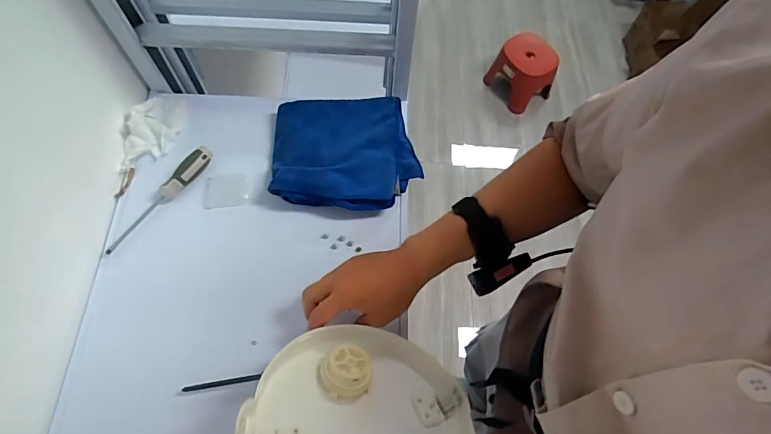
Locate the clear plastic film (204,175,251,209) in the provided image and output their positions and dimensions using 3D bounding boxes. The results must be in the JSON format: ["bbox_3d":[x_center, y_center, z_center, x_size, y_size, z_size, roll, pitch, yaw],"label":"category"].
[{"bbox_3d":[-0.224,-0.036,0.614,0.060,0.007,0.047,-4,74,-12],"label":"clear plastic film"}]

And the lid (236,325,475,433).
[{"bbox_3d":[-0.018,0.191,0.402,0.200,0.044,0.199,9,41,-8],"label":"lid"}]

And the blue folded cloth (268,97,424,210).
[{"bbox_3d":[-0.056,-0.093,0.620,0.204,0.040,0.181,-2,66,-3],"label":"blue folded cloth"}]

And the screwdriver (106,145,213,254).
[{"bbox_3d":[-0.305,-0.026,0.587,0.024,0.028,0.183,30,68,11],"label":"screwdriver"}]

